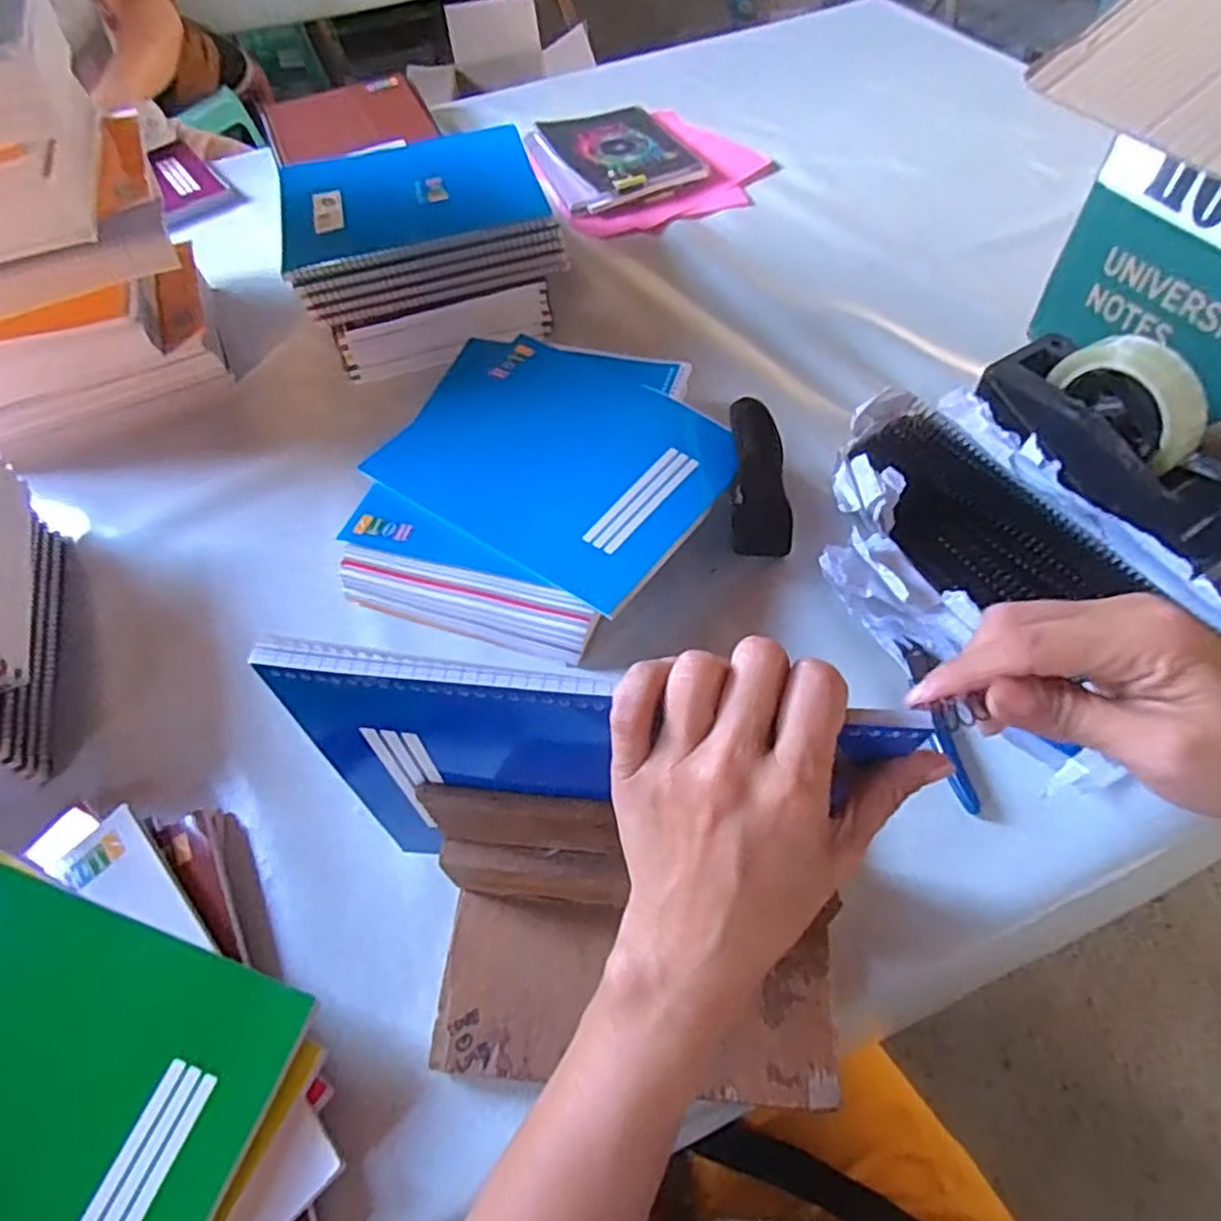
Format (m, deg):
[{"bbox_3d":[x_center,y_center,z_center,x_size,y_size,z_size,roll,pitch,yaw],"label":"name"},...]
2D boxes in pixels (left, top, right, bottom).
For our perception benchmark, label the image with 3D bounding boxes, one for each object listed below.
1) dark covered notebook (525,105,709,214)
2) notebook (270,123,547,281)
[{"bbox_3d":[0.000,-0.586,0.905,0.181,0.029,0.211,-21,58,-9],"label":"dark covered notebook"},{"bbox_3d":[-0.201,-0.417,0.699,0.248,0.013,0.202,-16,57,-6],"label":"notebook"}]

